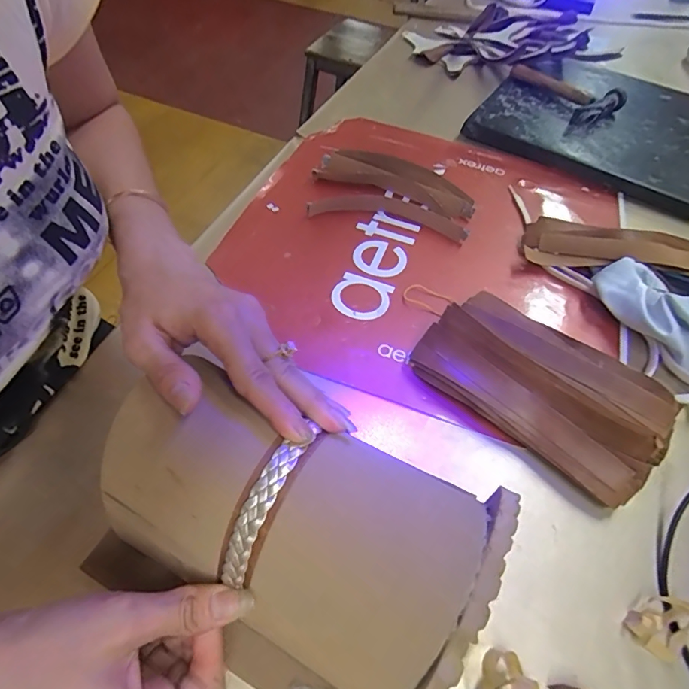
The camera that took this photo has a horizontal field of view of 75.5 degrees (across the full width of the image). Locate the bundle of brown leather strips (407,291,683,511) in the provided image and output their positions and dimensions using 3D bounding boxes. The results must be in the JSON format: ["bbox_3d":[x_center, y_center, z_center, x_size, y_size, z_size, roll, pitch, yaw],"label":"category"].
[{"bbox_3d":[0.156,0.031,0.358,0.186,0.049,0.103,38,60,20],"label":"bundle of brown leather strips"}]

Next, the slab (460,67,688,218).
[{"bbox_3d":[0.376,-0.328,0.649,0.301,0.031,0.314,30,57,15],"label":"slab"}]

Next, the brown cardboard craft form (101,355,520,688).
[{"bbox_3d":[-0.031,0.100,0.242,0.195,0.105,0.099,24,56,12],"label":"brown cardboard craft form"}]

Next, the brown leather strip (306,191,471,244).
[{"bbox_3d":[0.050,-0.152,0.499,0.172,0.017,0.056,10,55,2],"label":"brown leather strip"}]

